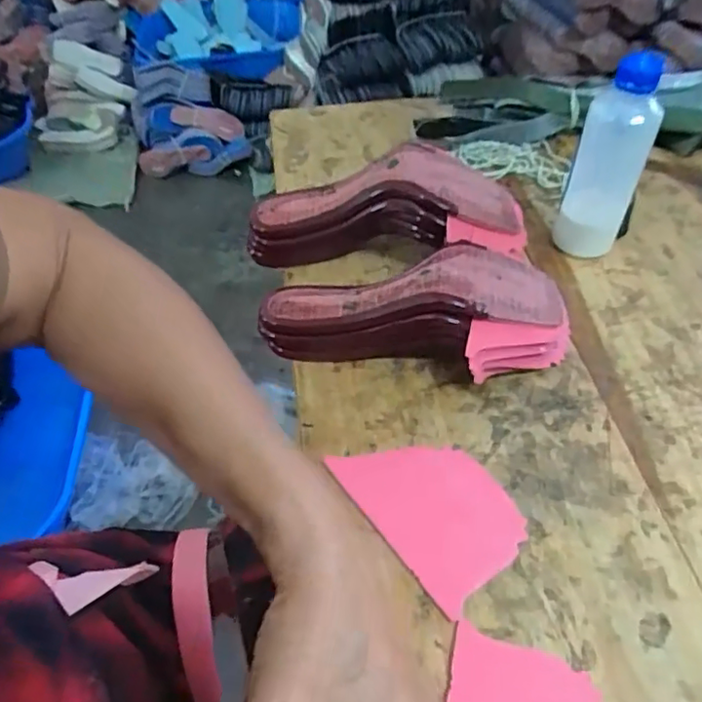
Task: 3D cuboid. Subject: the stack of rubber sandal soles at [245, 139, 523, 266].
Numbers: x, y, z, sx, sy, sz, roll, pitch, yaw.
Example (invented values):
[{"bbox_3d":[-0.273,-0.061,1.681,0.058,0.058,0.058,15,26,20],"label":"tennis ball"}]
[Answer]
[{"bbox_3d":[0.031,-0.128,0.551,0.252,0.094,0.090,4,50,5],"label":"stack of rubber sandal soles"}]

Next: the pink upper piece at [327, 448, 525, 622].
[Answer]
[{"bbox_3d":[0.055,0.101,0.407,0.088,0.009,0.122,-31,56,-22],"label":"pink upper piece"}]

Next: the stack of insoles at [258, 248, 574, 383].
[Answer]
[{"bbox_3d":[0.053,-0.024,0.472,0.243,0.079,0.109,-9,50,-5],"label":"stack of insoles"}]

